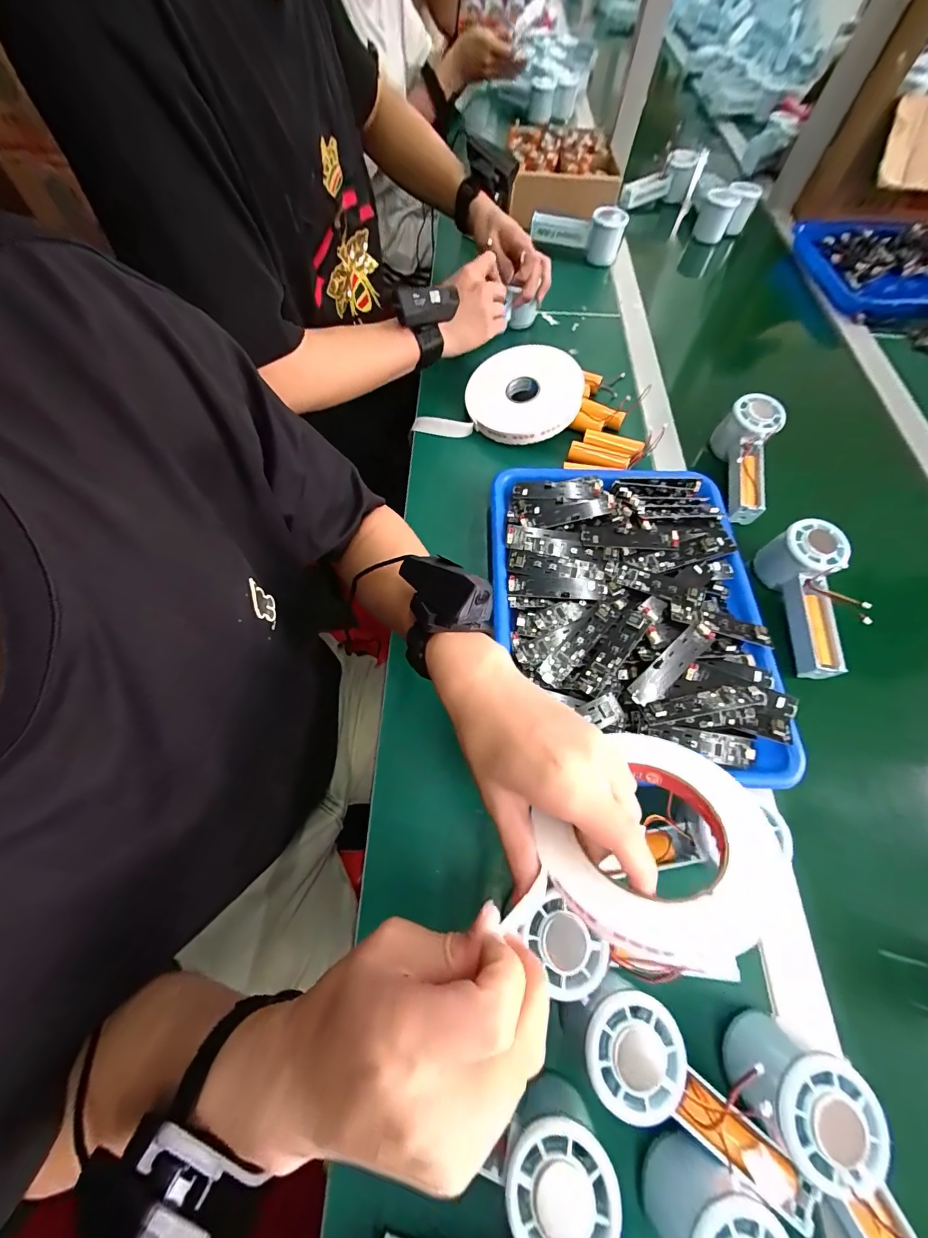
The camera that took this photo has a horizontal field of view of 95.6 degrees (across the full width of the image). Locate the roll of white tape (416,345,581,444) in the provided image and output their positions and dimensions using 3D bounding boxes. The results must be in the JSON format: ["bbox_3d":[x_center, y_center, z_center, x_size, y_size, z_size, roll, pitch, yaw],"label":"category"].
[{"bbox_3d":[0.048,-0.287,0.531,0.193,0.023,0.135,9,81,16],"label":"roll of white tape"}]

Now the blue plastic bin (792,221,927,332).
[{"bbox_3d":[0.757,-0.589,0.724,0.321,0.061,0.269,-5,65,-3],"label":"blue plastic bin"}]

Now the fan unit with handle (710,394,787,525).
[{"bbox_3d":[0.332,-0.185,0.501,0.059,0.064,0.161,11,78,4],"label":"fan unit with handle"}]

